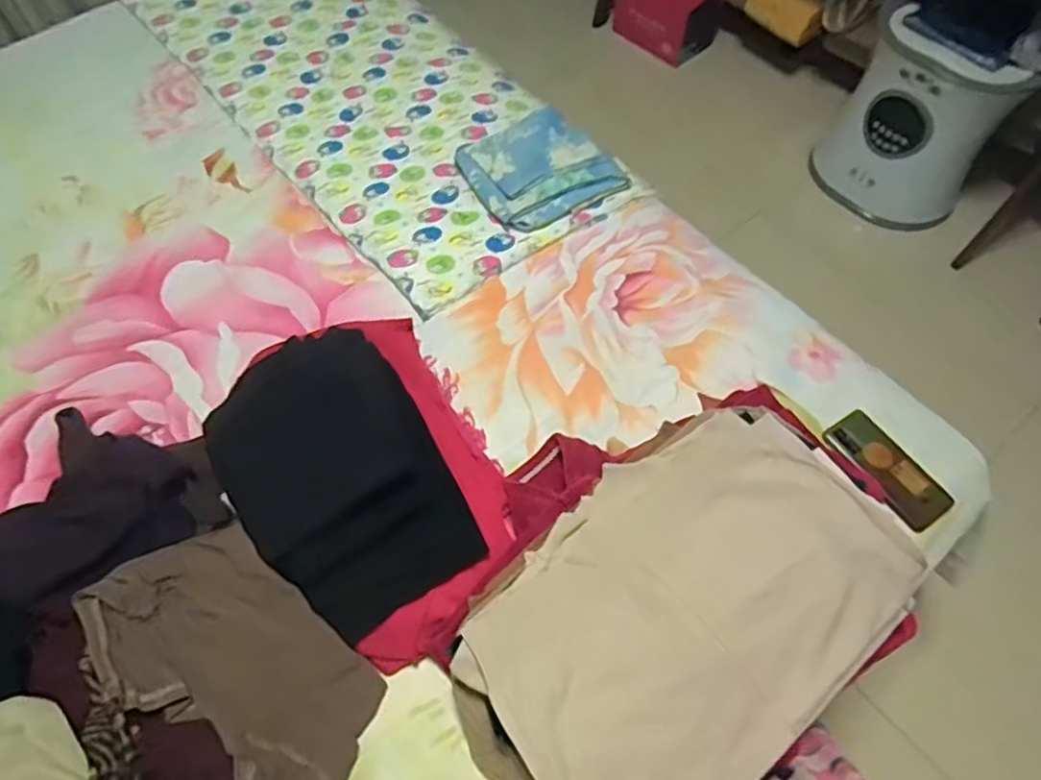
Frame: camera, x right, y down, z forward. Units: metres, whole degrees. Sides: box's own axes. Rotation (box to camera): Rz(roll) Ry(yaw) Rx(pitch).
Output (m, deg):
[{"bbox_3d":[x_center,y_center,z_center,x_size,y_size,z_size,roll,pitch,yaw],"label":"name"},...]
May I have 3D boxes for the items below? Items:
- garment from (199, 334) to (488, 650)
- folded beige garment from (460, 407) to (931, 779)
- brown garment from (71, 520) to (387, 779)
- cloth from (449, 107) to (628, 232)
[{"bbox_3d":[-0.207,0.087,0.738,0.229,0.114,0.327,-30,65,-17],"label":"garment"},{"bbox_3d":[0.172,0.209,0.653,0.420,0.040,0.282,-33,66,-18],"label":"folded beige garment"},{"bbox_3d":[-0.298,0.288,0.692,0.320,0.062,0.180,39,67,19],"label":"brown garment"},{"bbox_3d":[0.036,-0.364,1.070,0.242,0.050,0.203,-28,64,-16],"label":"cloth"}]

